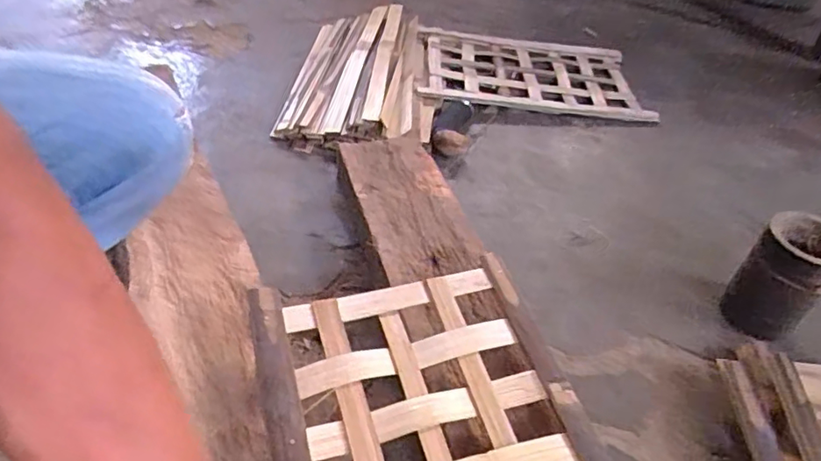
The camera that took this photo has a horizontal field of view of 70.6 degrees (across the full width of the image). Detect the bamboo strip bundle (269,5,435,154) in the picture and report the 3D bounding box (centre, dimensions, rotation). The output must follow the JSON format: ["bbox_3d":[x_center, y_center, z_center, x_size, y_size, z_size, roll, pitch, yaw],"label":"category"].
[{"bbox_3d":[-0.074,-0.262,0.937,0.221,0.063,0.446,5,42,2],"label":"bamboo strip bundle"}]

